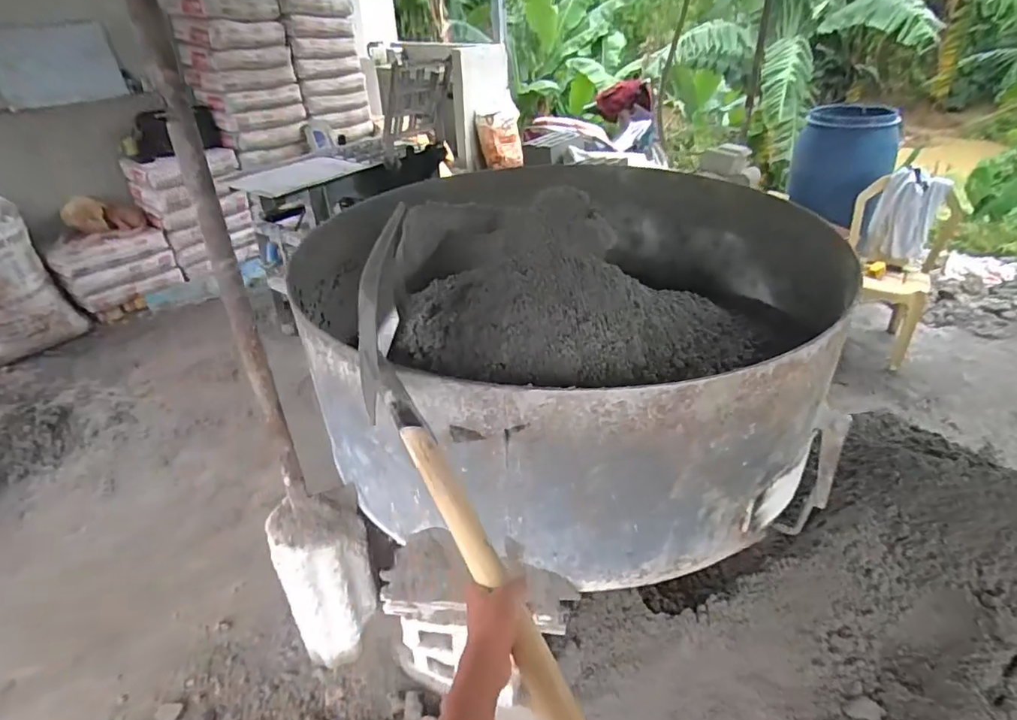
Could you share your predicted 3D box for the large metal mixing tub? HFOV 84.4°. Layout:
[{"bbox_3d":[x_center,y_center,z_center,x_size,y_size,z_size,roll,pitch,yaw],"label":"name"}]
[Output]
[{"bbox_3d":[0.215,-0.119,1.477,1.338,0.537,1.165,-20,37,-25],"label":"large metal mixing tub"}]

